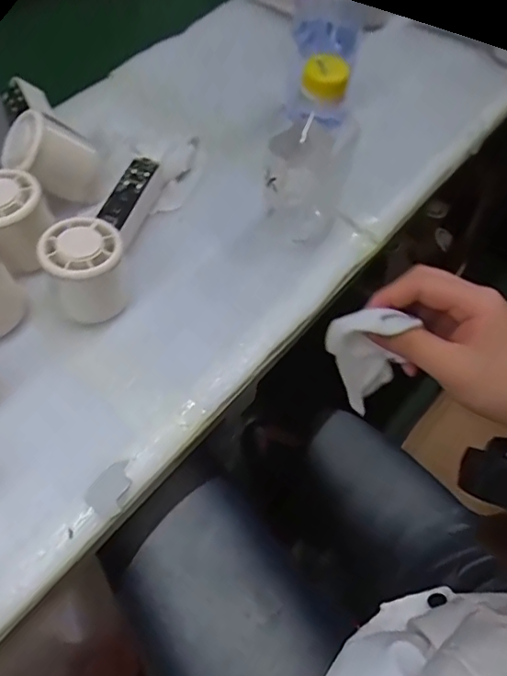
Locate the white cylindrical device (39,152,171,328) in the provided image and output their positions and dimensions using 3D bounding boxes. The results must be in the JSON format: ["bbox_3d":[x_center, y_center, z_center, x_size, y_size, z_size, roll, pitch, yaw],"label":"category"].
[{"bbox_3d":[-0.110,-0.081,0.427,0.051,0.062,0.168,15,47,5],"label":"white cylindrical device"}]

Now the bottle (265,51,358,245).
[{"bbox_3d":[0.045,-0.142,0.418,0.059,0.158,0.050,15,60,5],"label":"bottle"}]

